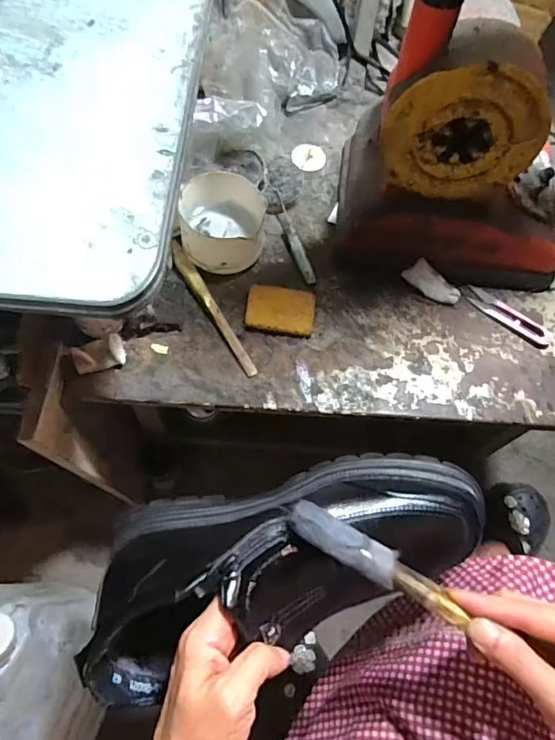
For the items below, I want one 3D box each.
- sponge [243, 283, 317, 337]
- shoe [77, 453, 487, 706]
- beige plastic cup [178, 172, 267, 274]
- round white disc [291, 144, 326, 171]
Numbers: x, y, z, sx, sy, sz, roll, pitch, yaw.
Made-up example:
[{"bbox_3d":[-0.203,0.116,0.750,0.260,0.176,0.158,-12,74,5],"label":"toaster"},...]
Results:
[{"bbox_3d":[0.004,-0.065,0.533,0.071,0.011,0.058,9,68,1],"label":"sponge"},{"bbox_3d":[0.015,0.124,0.348,0.282,0.105,0.114,-15,69,-8],"label":"shoe"},{"bbox_3d":[-0.058,-0.160,0.546,0.091,0.055,0.099,1,68,-2],"label":"beige plastic cup"},{"bbox_3d":[0.038,-0.258,0.611,0.039,0.005,0.038,2,81,-12],"label":"round white disc"}]

